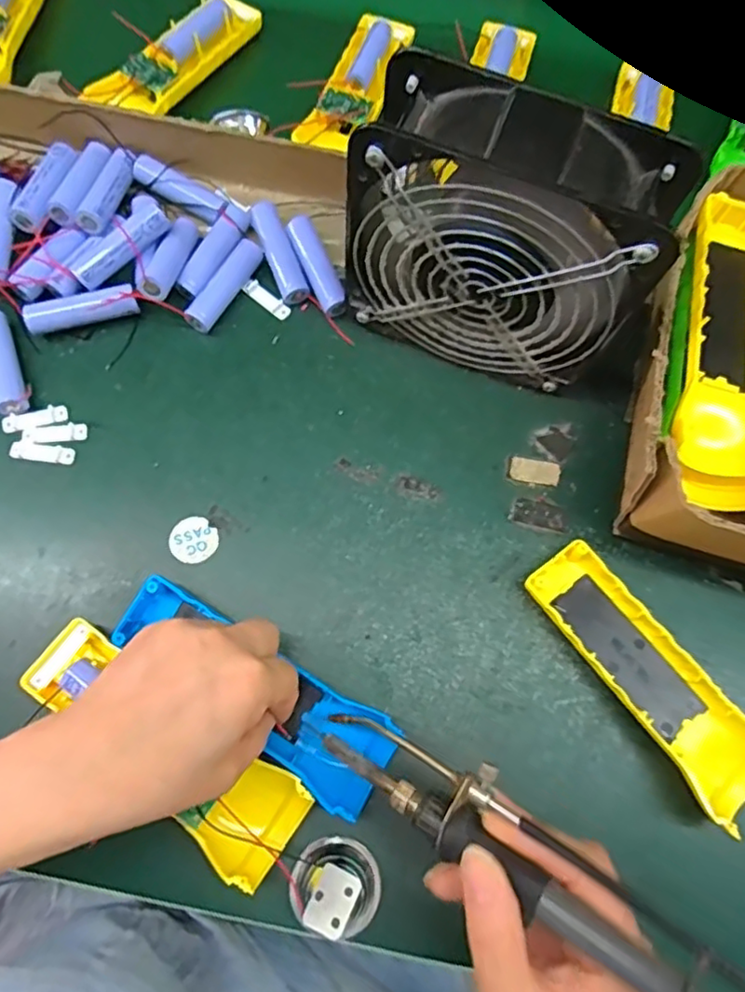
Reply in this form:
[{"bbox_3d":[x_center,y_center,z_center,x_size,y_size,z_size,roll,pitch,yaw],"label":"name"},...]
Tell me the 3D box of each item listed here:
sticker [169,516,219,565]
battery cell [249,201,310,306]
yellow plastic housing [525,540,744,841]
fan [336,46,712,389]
[{"bbox_3d":[-0.103,0.026,0.353,0.026,0.004,0.027,1,73,-2],"label":"sticker"},{"bbox_3d":[-0.060,-0.156,0.391,0.019,0.015,0.066,-21,76,-9],"label":"battery cell"},{"bbox_3d":[0.146,0.095,0.323,0.048,0.027,0.153,-36,78,-12],"label":"yellow plastic housing"},{"bbox_3d":[0.064,-0.130,0.318,0.144,0.138,0.064,20,74,3],"label":"fan"}]

